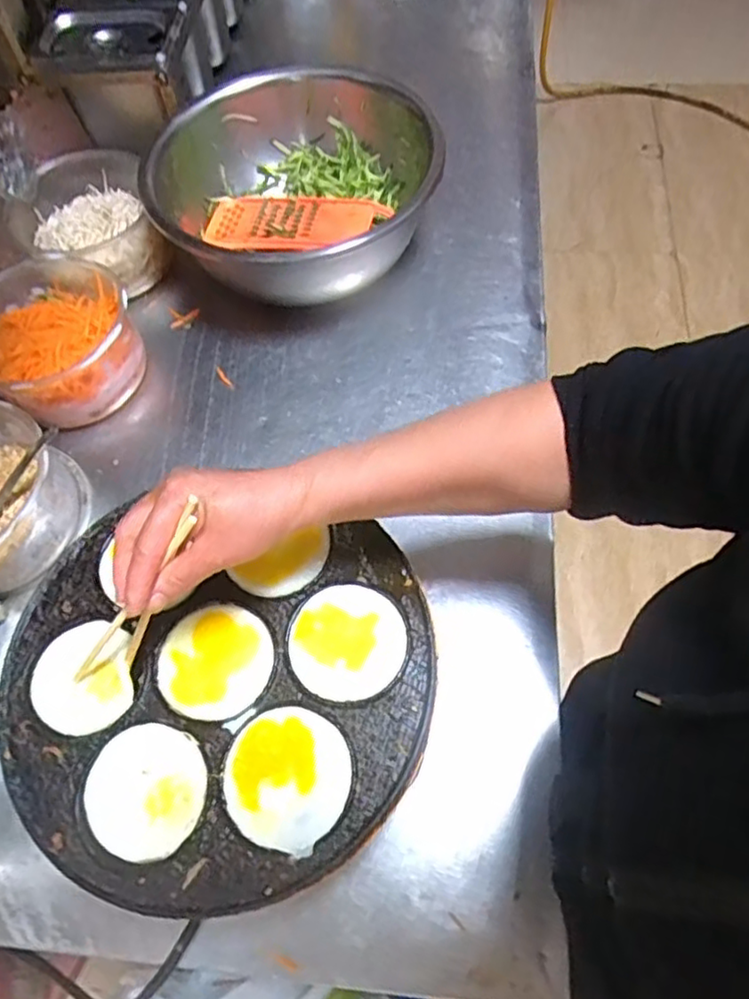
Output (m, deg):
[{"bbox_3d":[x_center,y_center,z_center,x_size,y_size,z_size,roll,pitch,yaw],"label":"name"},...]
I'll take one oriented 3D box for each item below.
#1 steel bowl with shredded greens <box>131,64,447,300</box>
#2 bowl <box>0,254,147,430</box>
[{"bbox_3d":[-0.091,-0.355,0.754,0.285,0.128,0.303,-1,63,3],"label":"steel bowl with shredded greens"},{"bbox_3d":[-0.346,-0.172,0.704,0.167,0.077,0.163,-1,63,3],"label":"bowl"}]

